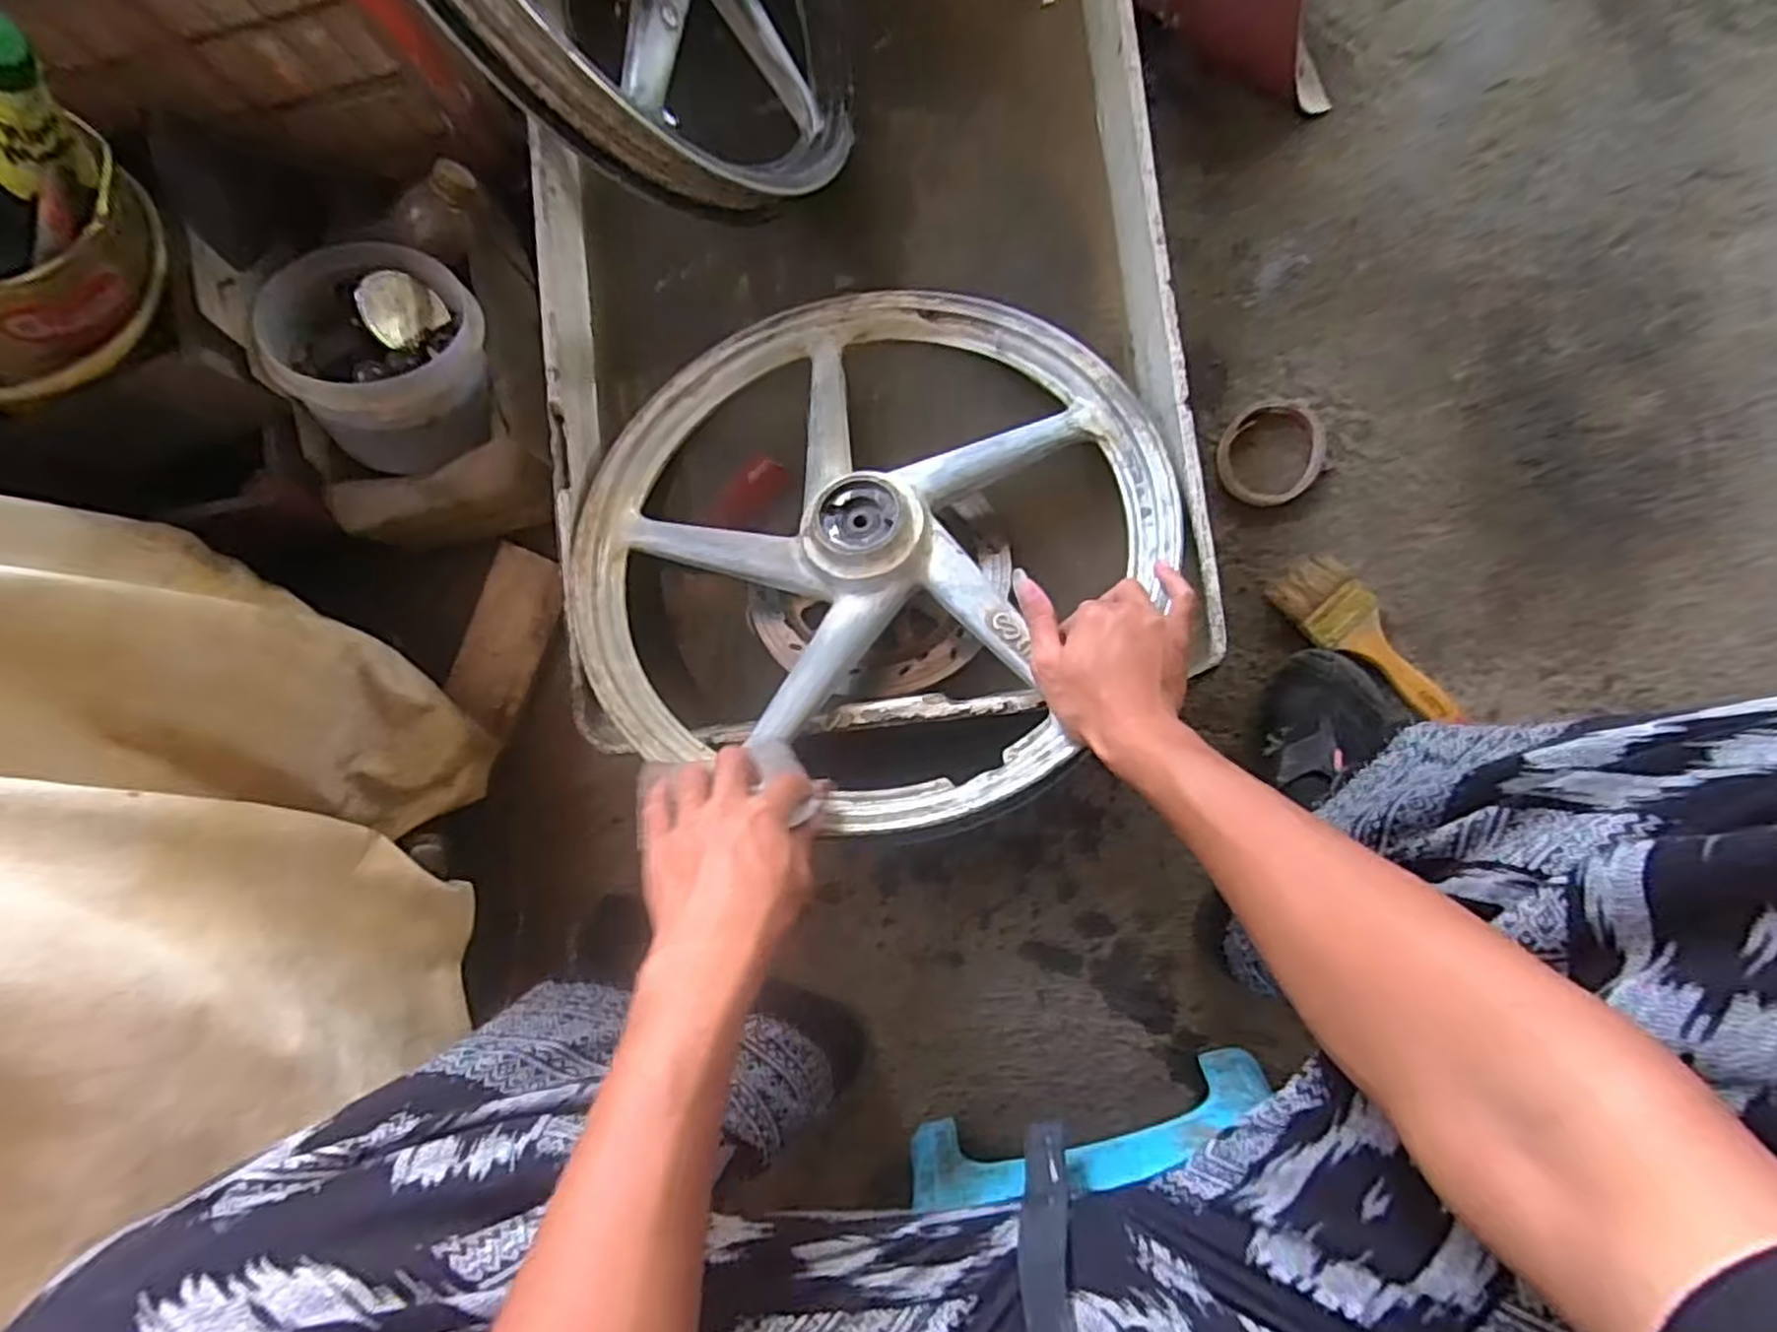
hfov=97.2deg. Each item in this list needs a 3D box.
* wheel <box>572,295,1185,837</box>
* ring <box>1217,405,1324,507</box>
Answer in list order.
[{"bbox_3d":[-0.017,-0.092,0.607,0.447,0.100,0.447,-3,68,8],"label":"wheel"},{"bbox_3d":[0.320,-0.178,0.652,0.081,0.014,0.082,0,87,4],"label":"ring"}]

